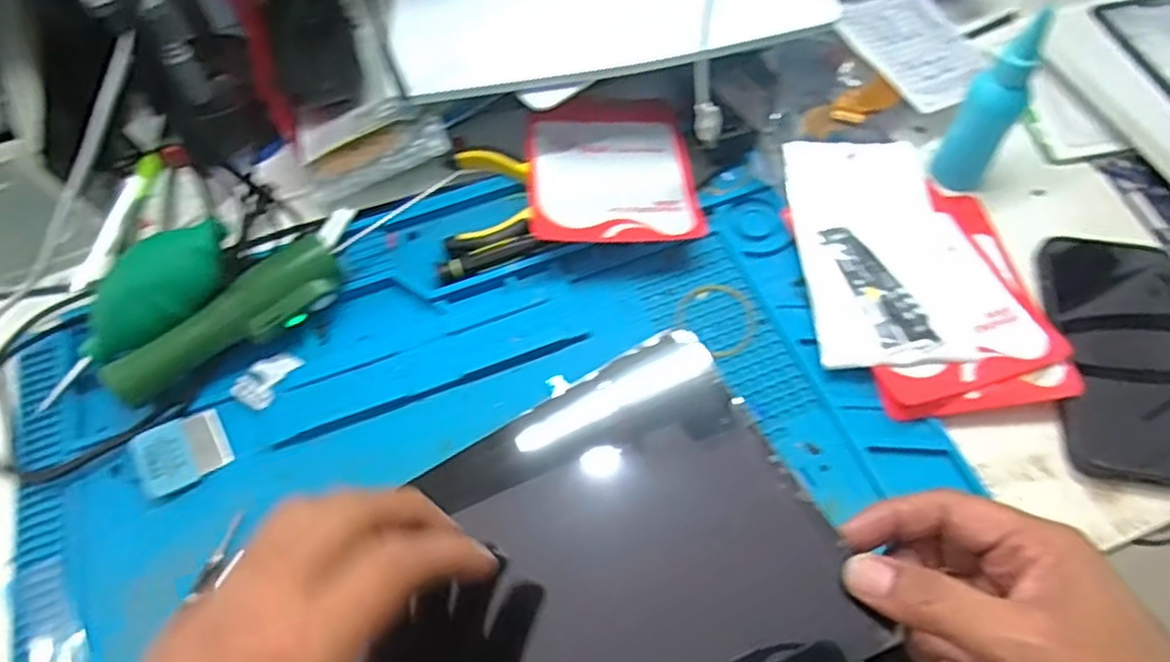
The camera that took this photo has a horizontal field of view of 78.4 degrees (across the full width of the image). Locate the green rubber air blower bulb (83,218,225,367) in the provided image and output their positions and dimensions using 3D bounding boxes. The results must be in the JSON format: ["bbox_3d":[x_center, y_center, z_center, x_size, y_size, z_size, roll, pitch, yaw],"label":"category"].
[{"bbox_3d":[-0.242,-0.021,0.401,0.100,0.038,0.040,-45,66,-3],"label":"green rubber air blower bulb"}]

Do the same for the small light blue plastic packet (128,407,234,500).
[{"bbox_3d":[-0.219,0.065,0.392,0.044,0.010,0.038,-30,63,-14],"label":"small light blue plastic packet"}]

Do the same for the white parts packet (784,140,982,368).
[{"bbox_3d":[0.175,-0.050,0.431,0.089,0.016,0.153,-2,60,2],"label":"white parts packet"}]

